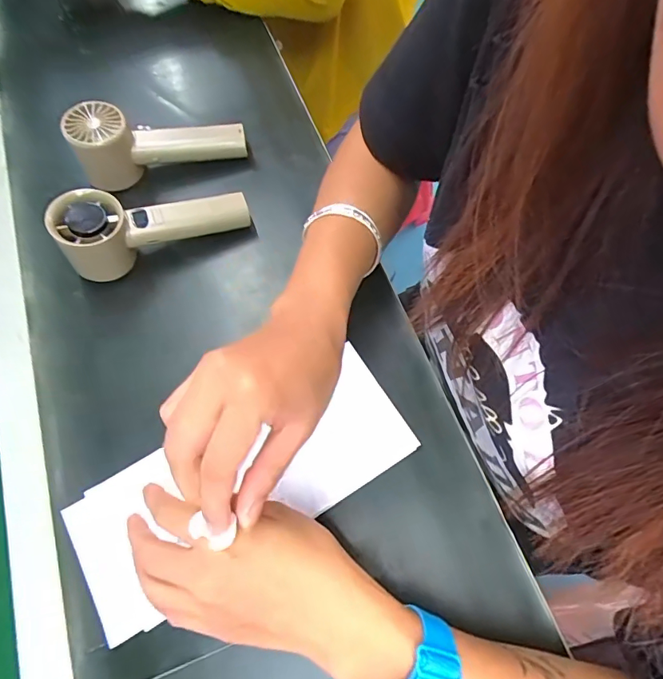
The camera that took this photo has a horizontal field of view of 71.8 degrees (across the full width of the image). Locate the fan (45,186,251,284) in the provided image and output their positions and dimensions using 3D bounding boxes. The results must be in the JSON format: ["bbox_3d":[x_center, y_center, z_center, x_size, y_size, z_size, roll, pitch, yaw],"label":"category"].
[{"bbox_3d":[-0.152,-0.099,0.401,0.156,0.060,0.055,-16,69,-18],"label":"fan"}]

